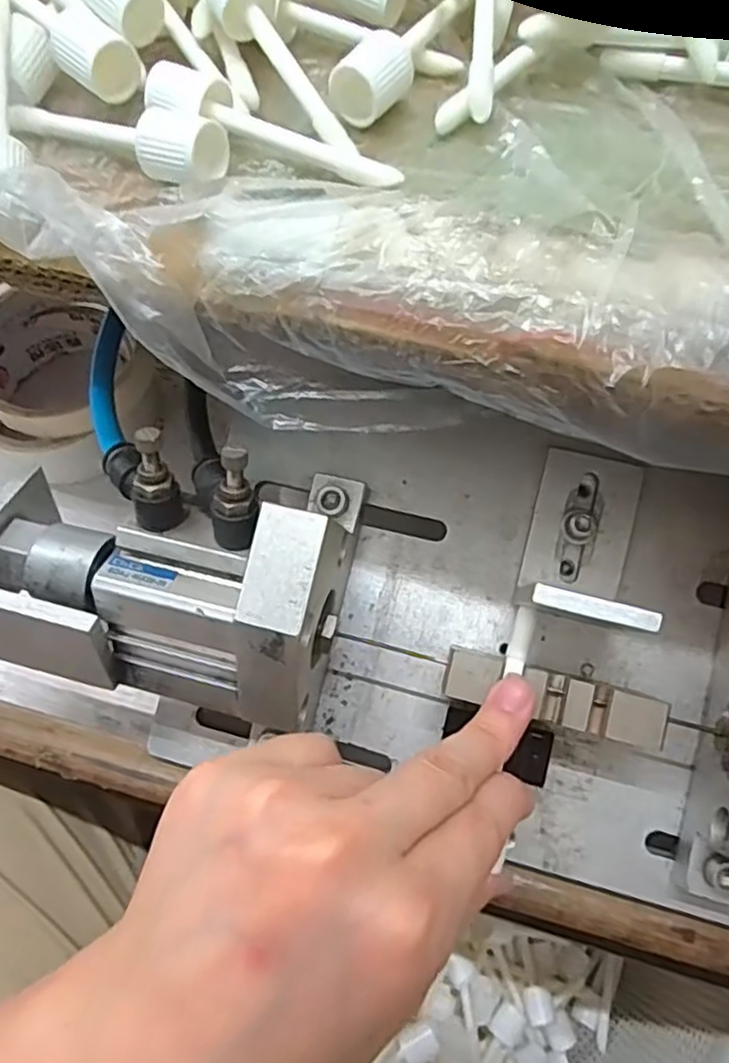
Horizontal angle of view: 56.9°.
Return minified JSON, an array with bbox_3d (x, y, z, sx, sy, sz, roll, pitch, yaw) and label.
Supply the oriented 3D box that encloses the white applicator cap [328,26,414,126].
[{"bbox_3d":[0.003,-0.137,0.204,0.016,0.015,0.025,38,73,17],"label":"white applicator cap"}]

